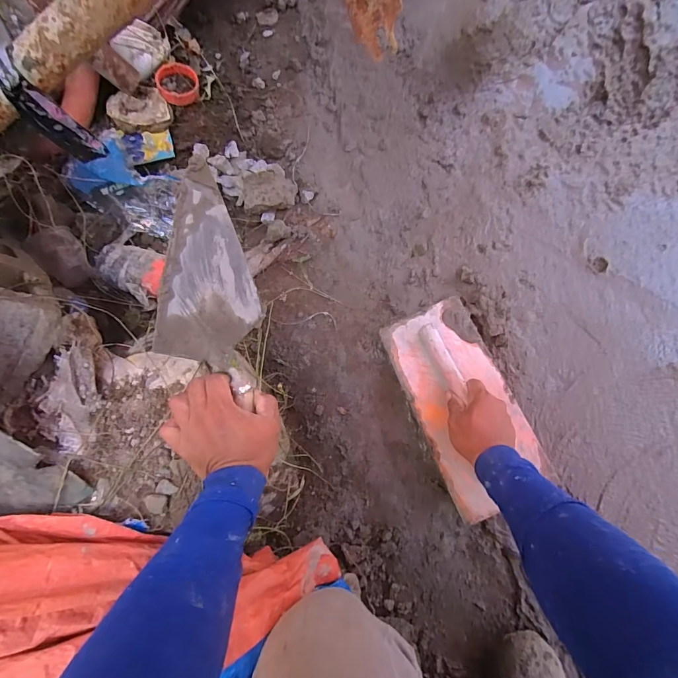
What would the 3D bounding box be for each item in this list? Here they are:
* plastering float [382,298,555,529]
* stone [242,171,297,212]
[{"bbox_3d":[0.203,0.102,0.605,0.159,0.051,0.324,-22,82,1],"label":"plastering float"},{"bbox_3d":[-0.131,-0.271,0.704,0.103,0.046,0.070,-14,82,2],"label":"stone"}]

